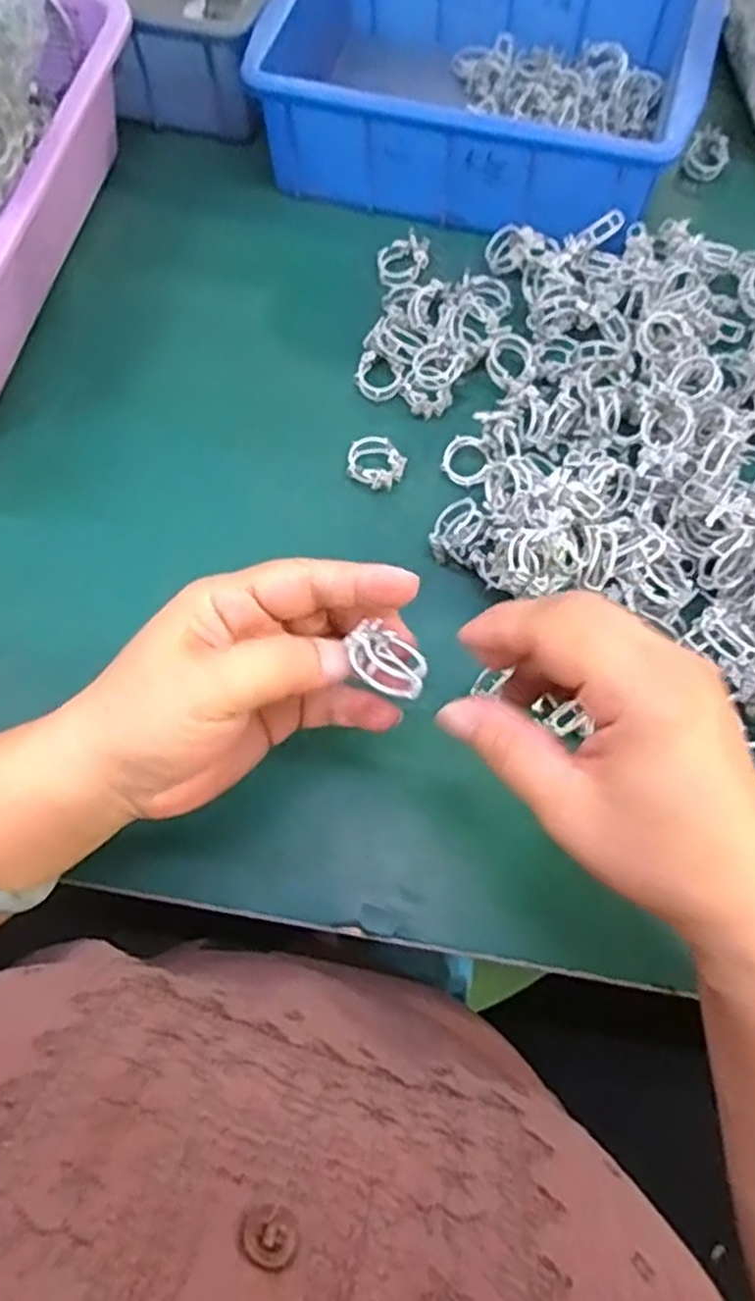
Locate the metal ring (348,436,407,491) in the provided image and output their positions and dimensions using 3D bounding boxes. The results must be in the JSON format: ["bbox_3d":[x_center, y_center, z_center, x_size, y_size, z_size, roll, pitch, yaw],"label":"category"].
[{"bbox_3d":[-0.002,-0.098,0.393,0.024,0.013,0.030,-40,75,-13],"label":"metal ring"}]

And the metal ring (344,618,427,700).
[{"bbox_3d":[0.004,0.004,0.262,0.030,0.023,0.022,37,78,12],"label":"metal ring"}]

